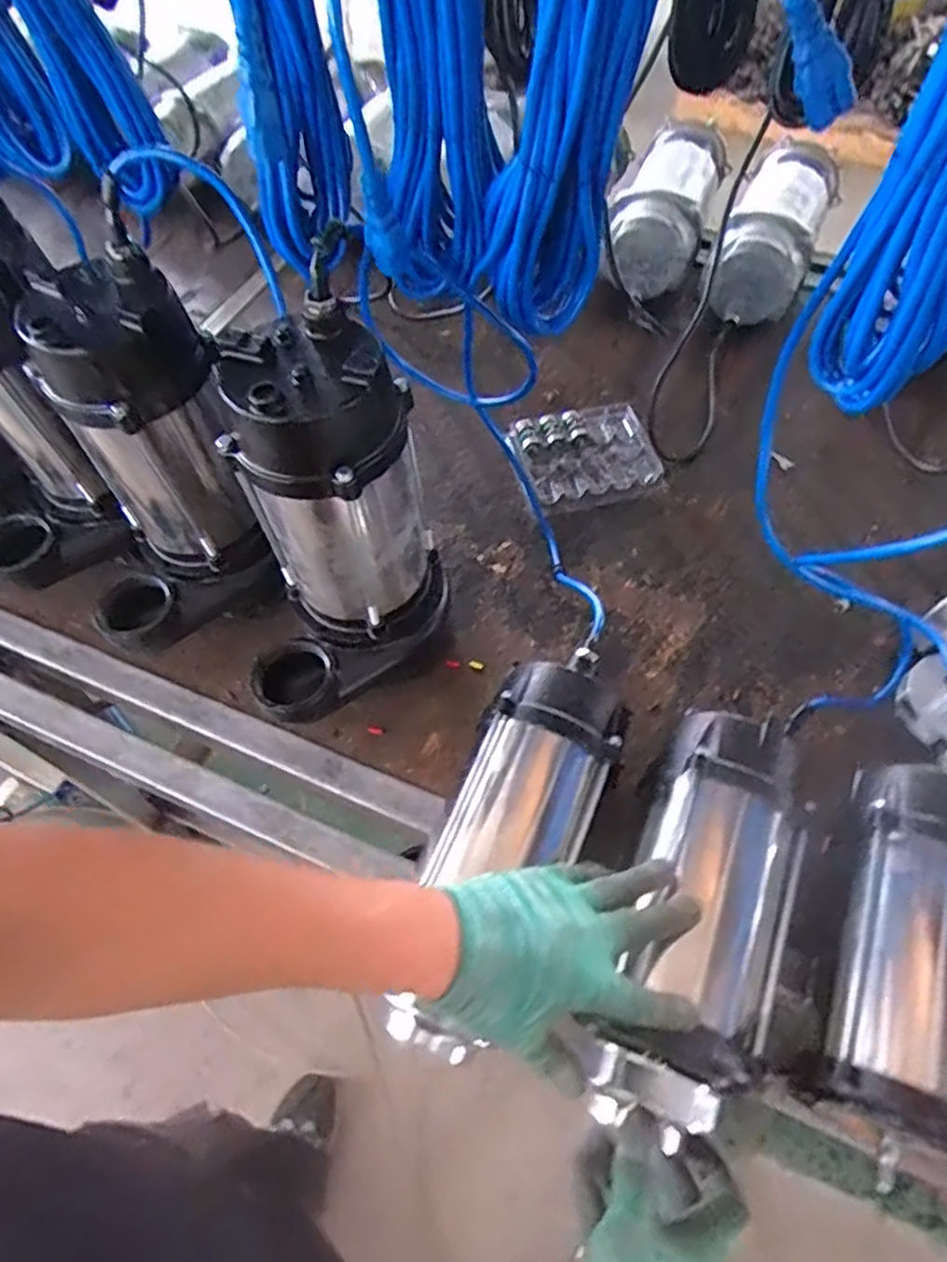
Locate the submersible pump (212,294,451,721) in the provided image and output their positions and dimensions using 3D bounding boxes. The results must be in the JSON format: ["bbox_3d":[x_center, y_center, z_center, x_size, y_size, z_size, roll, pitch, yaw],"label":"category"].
[{"bbox_3d":[-0.125,-0.075,0.569,0.202,0.287,0.129,-37,65,-19],"label":"submersible pump"}]

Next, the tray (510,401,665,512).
[{"bbox_3d":[0.136,-0.216,0.863,0.158,0.026,0.127,-14,59,-7],"label":"tray"}]

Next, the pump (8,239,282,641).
[{"bbox_3d":[-0.291,-0.134,0.611,0.184,0.288,0.127,-35,64,-18],"label":"pump"}]

